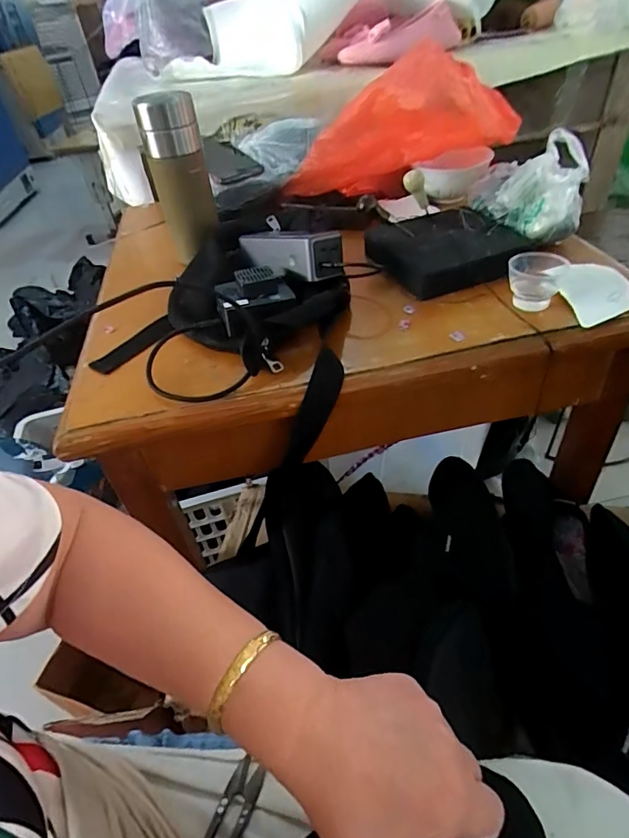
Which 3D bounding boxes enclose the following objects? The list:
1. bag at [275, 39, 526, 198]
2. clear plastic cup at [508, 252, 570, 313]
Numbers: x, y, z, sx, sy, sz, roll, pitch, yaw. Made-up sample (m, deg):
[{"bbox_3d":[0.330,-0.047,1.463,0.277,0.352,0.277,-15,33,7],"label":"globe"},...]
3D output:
[{"bbox_3d":[0.111,-0.410,0.692,0.313,0.141,0.119,-6,38,35],"label":"bag"},{"bbox_3d":[0.231,-0.148,0.509,0.047,0.043,0.056,22,50,28],"label":"clear plastic cup"}]

